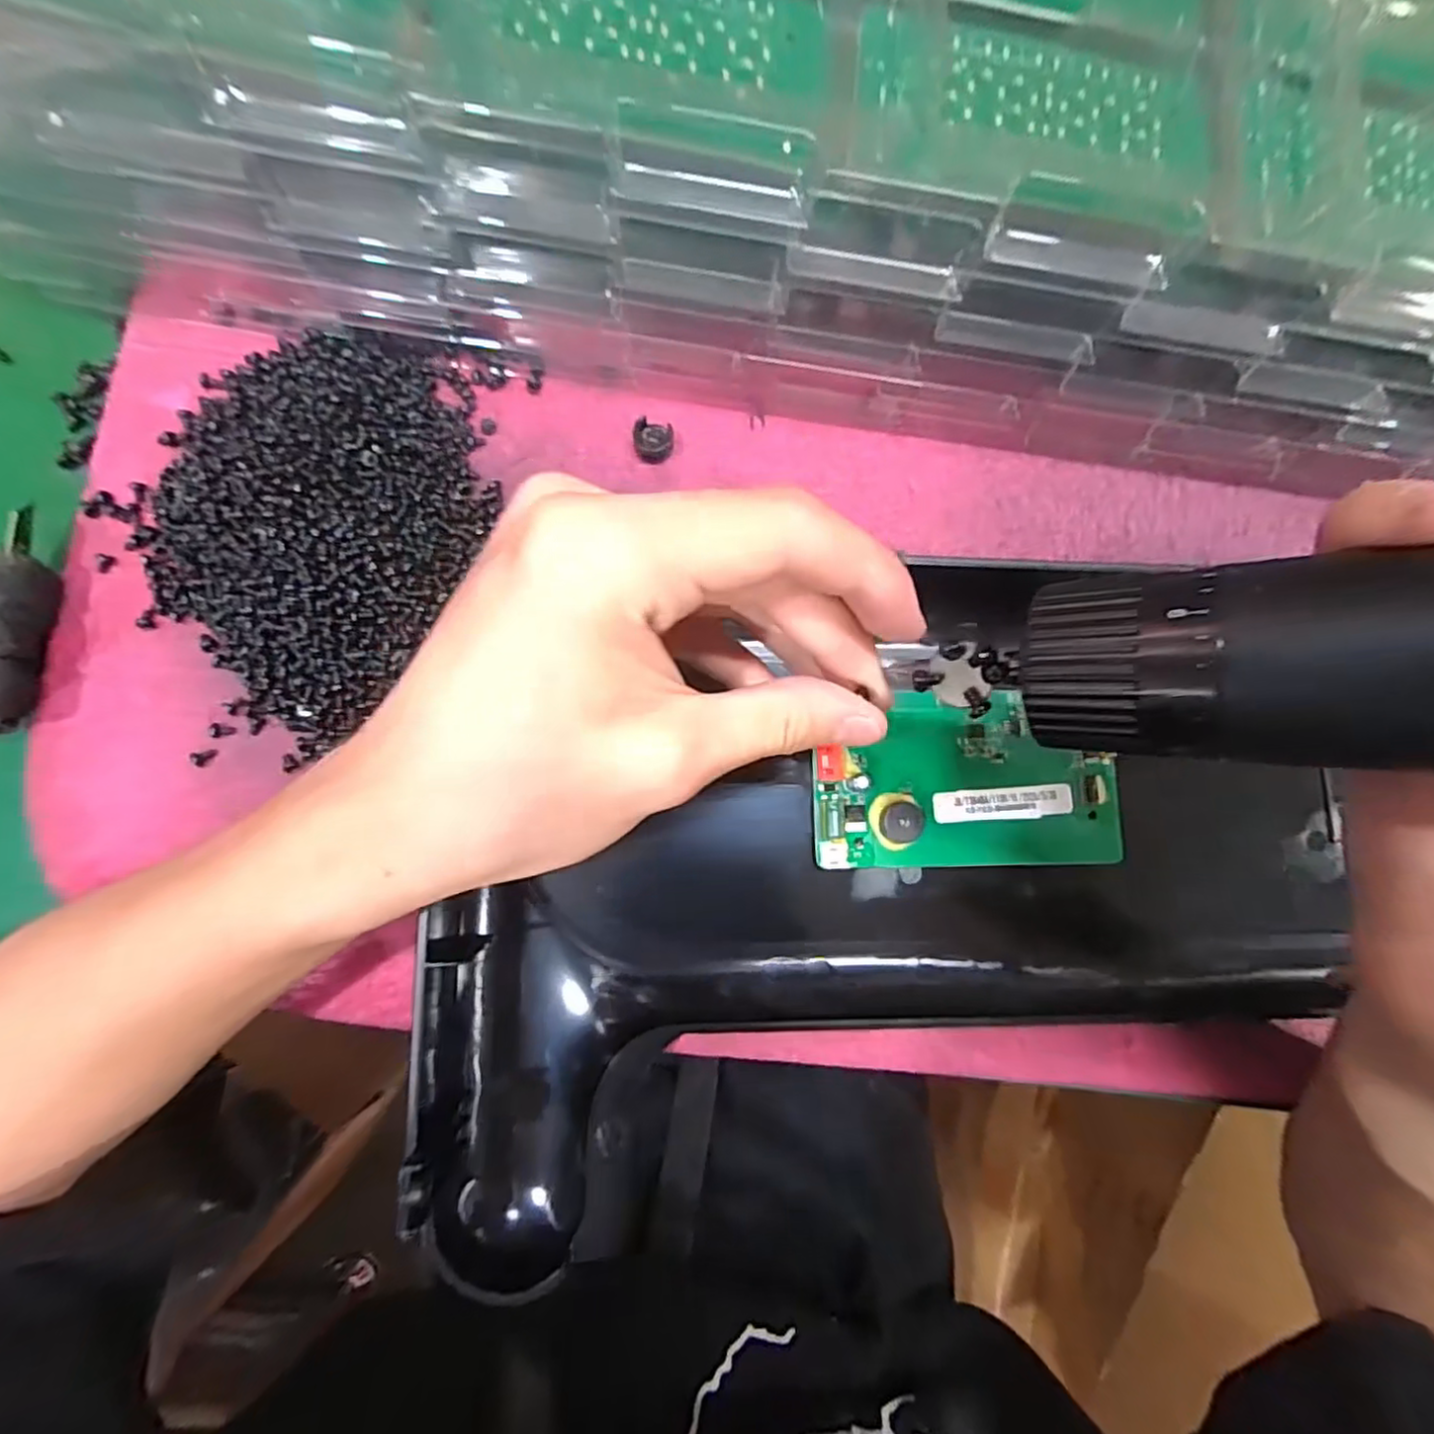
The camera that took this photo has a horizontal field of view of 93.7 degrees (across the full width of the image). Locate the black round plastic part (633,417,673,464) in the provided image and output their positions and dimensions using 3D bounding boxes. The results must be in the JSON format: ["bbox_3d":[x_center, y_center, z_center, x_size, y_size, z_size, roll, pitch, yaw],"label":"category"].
[{"bbox_3d":[-0.023,-0.100,0.241,0.013,0.009,0.013,8,81,-3],"label":"black round plastic part"}]

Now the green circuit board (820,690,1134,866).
[{"bbox_3d":[0.086,0.022,0.232,0.105,0.009,0.059,0,81,-5],"label":"green circuit board"}]

